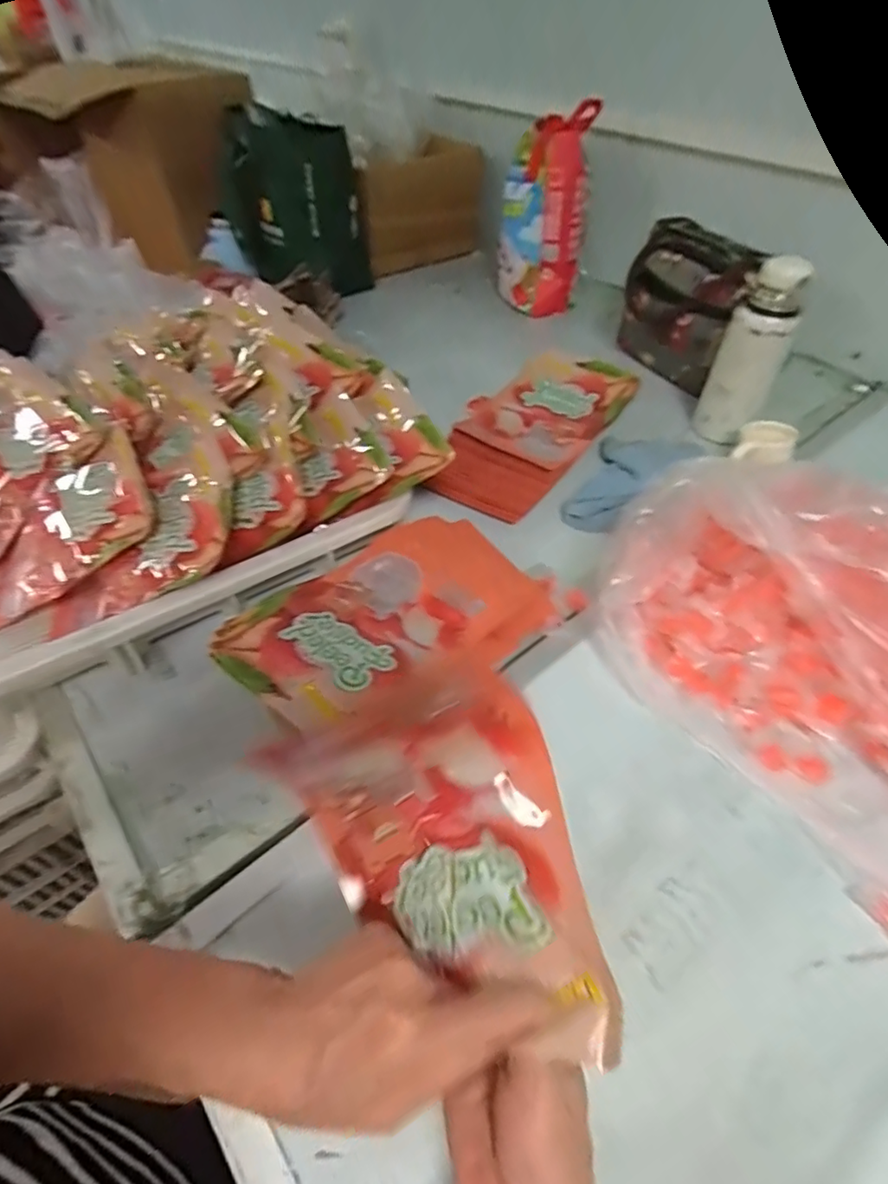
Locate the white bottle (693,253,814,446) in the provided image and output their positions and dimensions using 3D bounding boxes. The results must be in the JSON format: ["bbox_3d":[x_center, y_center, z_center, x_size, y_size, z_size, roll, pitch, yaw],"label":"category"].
[{"bbox_3d":[0.379,-0.280,0.709,0.076,0.234,0.066,25,54,20],"label":"white bottle"}]

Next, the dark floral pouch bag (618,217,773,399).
[{"bbox_3d":[0.352,-0.423,0.838,0.075,0.179,0.203,-22,53,-18],"label":"dark floral pouch bag"}]

